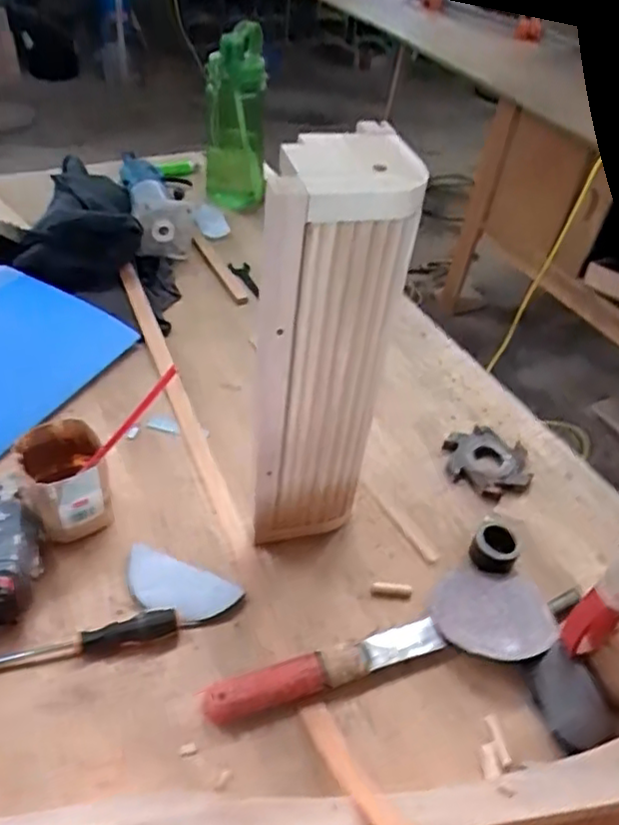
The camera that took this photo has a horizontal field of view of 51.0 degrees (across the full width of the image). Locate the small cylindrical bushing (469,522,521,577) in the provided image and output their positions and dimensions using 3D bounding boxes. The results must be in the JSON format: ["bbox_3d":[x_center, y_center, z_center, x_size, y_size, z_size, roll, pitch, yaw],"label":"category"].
[{"bbox_3d":[0.190,0.143,0.666,0.046,0.031,0.045,4,44,-4],"label":"small cylindrical bushing"}]

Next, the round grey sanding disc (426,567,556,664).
[{"bbox_3d":[0.172,0.187,0.614,0.109,0.007,0.105,-2,27,1],"label":"round grey sanding disc"}]

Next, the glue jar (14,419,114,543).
[{"bbox_3d":[-0.240,0.067,0.637,0.075,0.085,0.075,-12,48,-20],"label":"glue jar"}]

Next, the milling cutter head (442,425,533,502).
[{"bbox_3d":[0.209,0.060,0.768,0.104,0.016,0.096,4,44,-4],"label":"milling cutter head"}]

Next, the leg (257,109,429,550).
[{"bbox_3d":[0.004,-0.044,0.574,0.120,0.375,0.114,-7,44,-15],"label":"leg"}]

